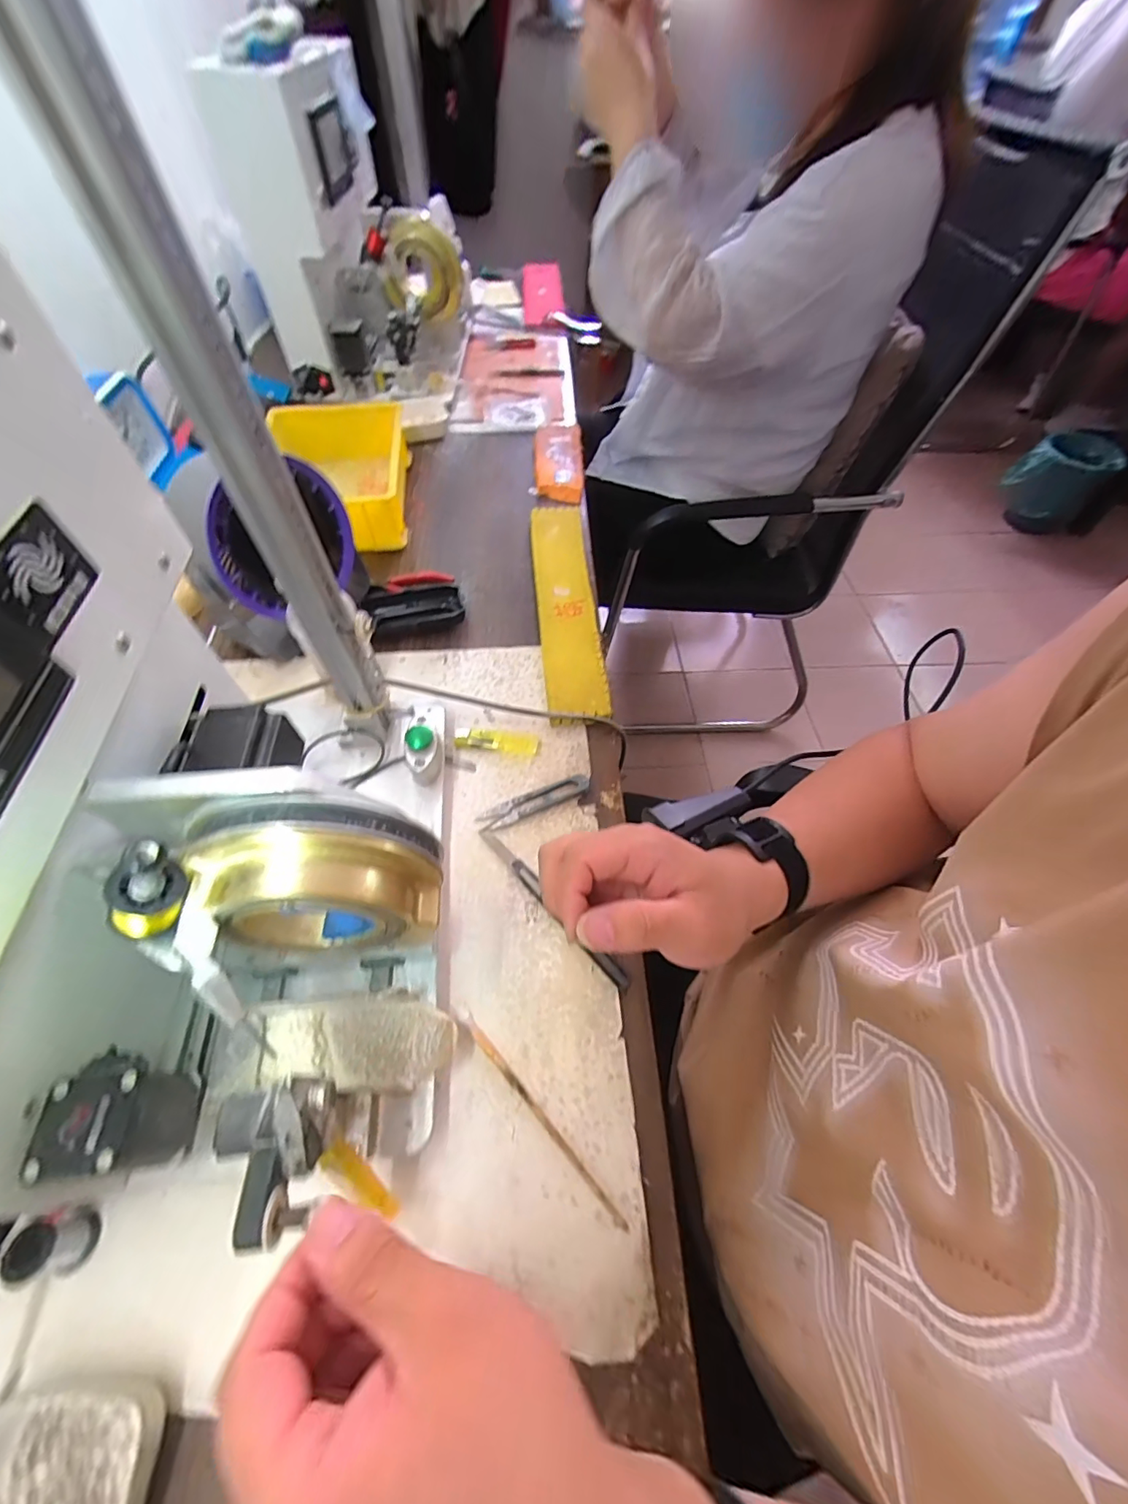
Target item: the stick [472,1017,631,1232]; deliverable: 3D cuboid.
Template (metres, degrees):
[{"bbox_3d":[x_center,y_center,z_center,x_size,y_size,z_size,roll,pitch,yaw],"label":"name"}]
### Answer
[{"bbox_3d":[-0.014,0.237,0.338,0.007,0.005,0.144,-38,67,-23],"label":"stick"}]

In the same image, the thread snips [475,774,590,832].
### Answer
[{"bbox_3d":[-0.025,0.044,0.461,0.103,0.004,0.021,-21,61,-15],"label":"thread snips"}]

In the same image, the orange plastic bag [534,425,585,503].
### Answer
[{"bbox_3d":[-0.008,-0.419,0.754,0.068,0.015,0.191,0,58,-2],"label":"orange plastic bag"}]

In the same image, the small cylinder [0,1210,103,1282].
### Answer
[{"bbox_3d":[-0.281,0.273,0.287,0.026,0.030,0.026,1,58,-2],"label":"small cylinder"}]

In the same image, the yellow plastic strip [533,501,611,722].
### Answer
[{"bbox_3d":[0.002,-0.175,0.598,0.063,0.007,0.347,-3,58,-4],"label":"yellow plastic strip"}]

